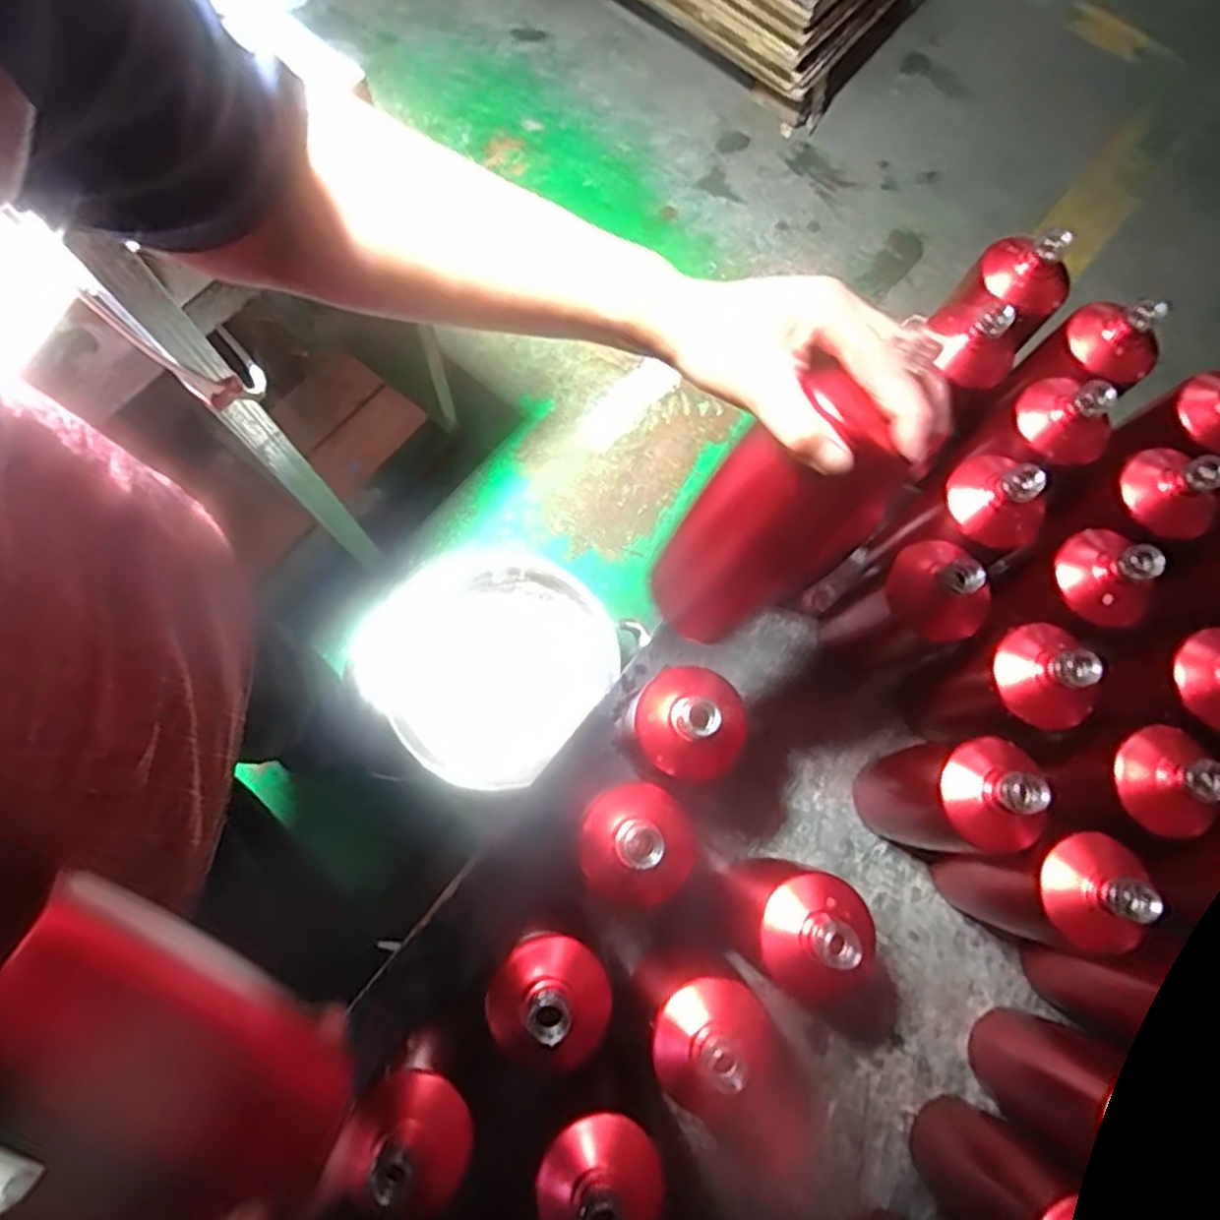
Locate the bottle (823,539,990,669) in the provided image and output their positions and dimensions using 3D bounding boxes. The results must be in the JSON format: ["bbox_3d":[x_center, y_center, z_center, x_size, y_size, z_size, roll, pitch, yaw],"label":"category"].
[{"bbox_3d":[0.247,0.002,0.595,0.066,0.202,0.075,-42,82,-12],"label":"bottle"}]

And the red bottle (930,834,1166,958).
[{"bbox_3d":[0.337,0.213,0.554,0.081,0.201,0.080,1,76,-3],"label":"red bottle"}]

